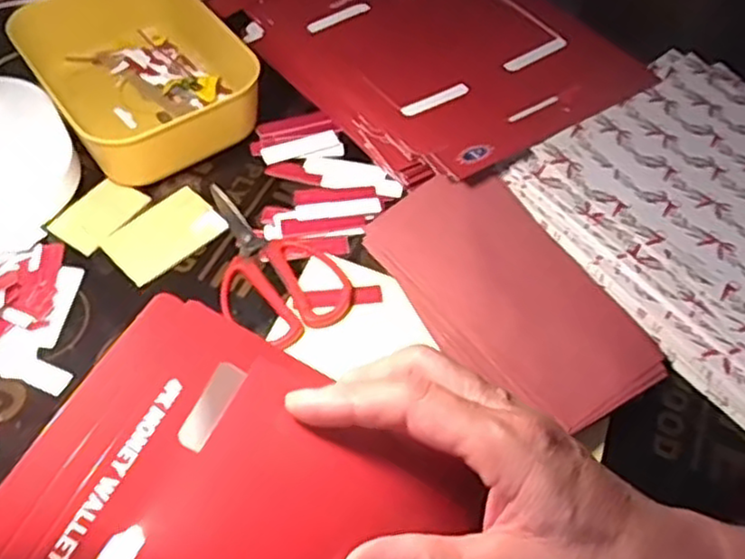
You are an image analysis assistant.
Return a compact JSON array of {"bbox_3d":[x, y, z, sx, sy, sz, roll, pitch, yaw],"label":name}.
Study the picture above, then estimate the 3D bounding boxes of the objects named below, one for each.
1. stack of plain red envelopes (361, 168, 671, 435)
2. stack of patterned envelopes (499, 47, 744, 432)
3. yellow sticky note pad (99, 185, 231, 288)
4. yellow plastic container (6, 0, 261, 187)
[{"bbox_3d":[0.087,0.007,0.460,0.108,0.020,0.192,-29,63,-22],"label":"stack of plain red envelopes"},{"bbox_3d":[0.257,-0.037,0.487,0.228,0.035,0.265,-30,62,-22],"label":"stack of patterned envelopes"},{"bbox_3d":[-0.146,-0.033,0.499,0.054,0.005,0.075,40,62,22],"label":"yellow sticky note pad"},{"bbox_3d":[-0.185,-0.166,0.560,0.134,0.054,0.189,-32,61,-22],"label":"yellow plastic container"}]

